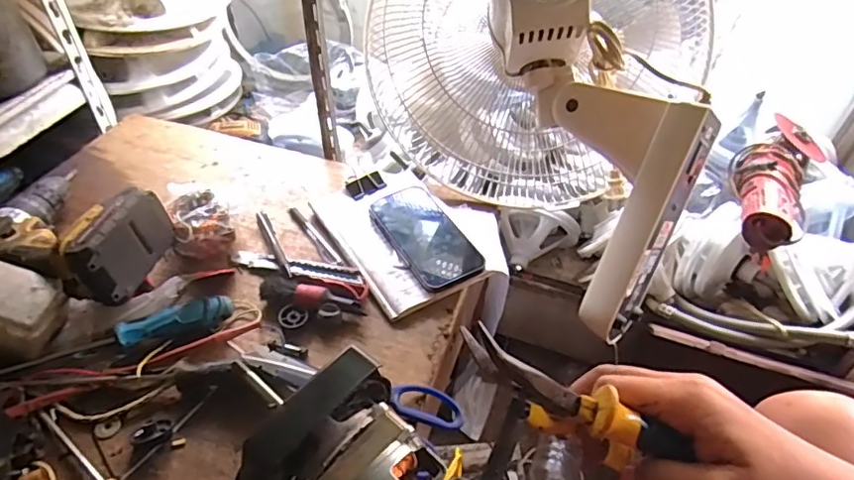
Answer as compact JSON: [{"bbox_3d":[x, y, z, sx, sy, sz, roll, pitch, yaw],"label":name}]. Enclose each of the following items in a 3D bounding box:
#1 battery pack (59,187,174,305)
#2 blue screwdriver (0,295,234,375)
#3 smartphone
[{"bbox_3d":[-0.326,0.003,0.584,0.052,0.072,0.114,9,45,7],"label":"battery pack"},{"bbox_3d":[-0.316,0.100,0.568,0.228,0.031,0.037,-15,47,-15],"label":"blue screwdriver"},{"bbox_3d":[-0.007,-0.012,0.685,0.086,0.013,0.170,-21,49,-20],"label":"smartphone"}]

